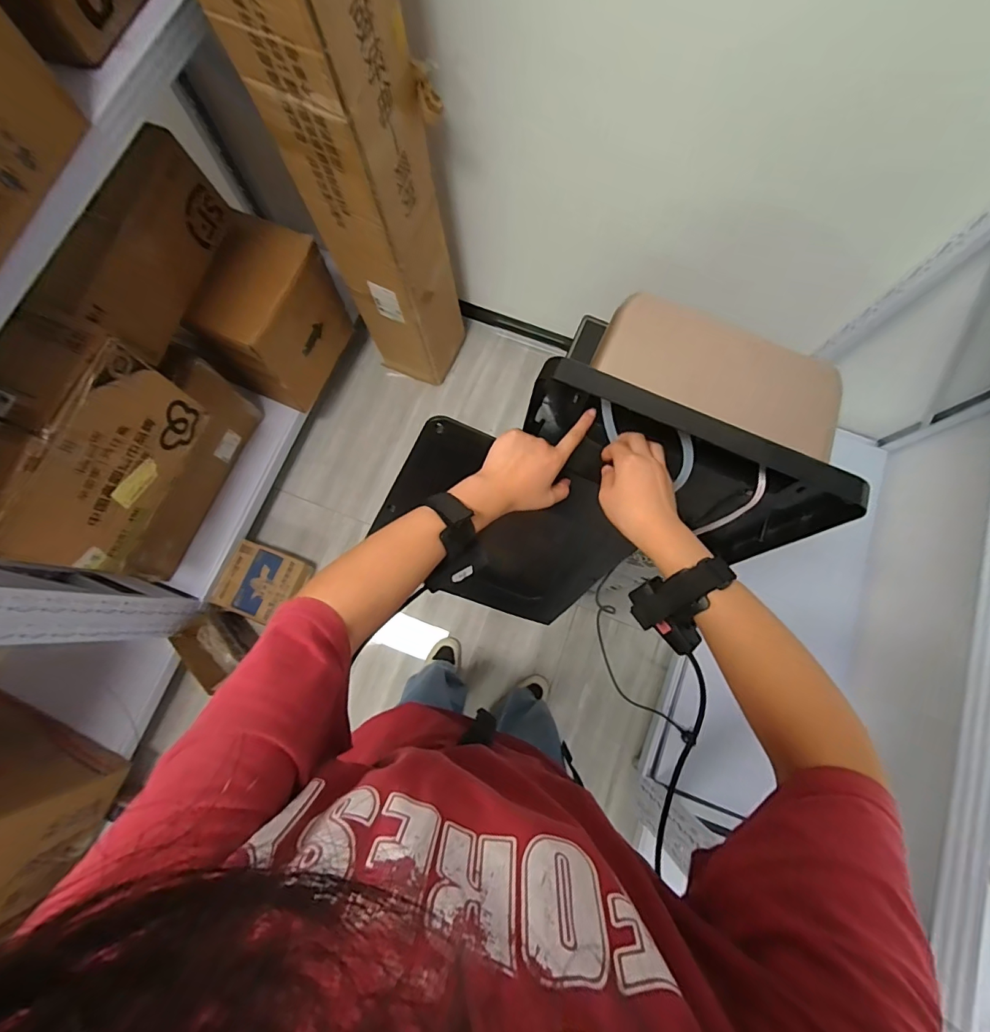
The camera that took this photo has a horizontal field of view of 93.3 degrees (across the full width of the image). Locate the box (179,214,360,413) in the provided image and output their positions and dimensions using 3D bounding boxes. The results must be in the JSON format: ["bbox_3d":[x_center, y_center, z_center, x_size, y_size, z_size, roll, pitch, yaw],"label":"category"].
[{"bbox_3d":[-0.575,-0.507,1.247,0.208,0.363,0.351,16,77,3],"label":"box"}]

